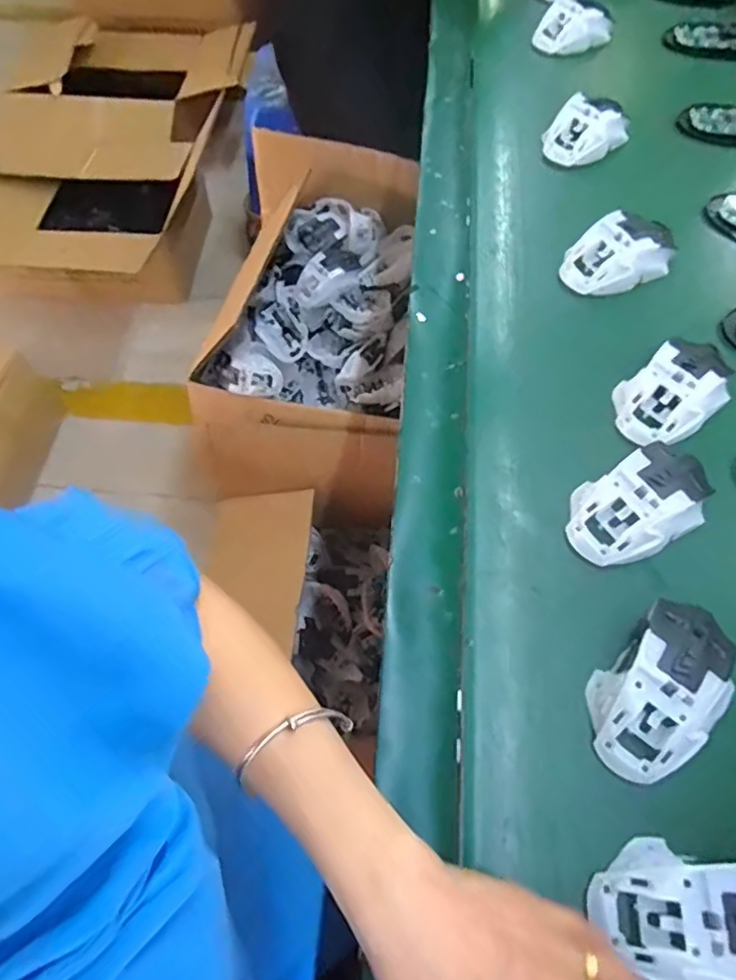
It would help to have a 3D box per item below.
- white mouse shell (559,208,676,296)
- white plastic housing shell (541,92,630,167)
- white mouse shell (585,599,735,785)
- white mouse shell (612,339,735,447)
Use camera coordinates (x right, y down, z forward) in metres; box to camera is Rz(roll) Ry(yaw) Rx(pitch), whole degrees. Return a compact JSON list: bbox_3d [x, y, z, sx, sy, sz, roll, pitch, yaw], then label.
[{"bbox_3d":[0.230,-0.217,0.546,0.102,0.037,0.066,-24,64,-11],"label":"white mouse shell"},{"bbox_3d":[0.232,-0.382,0.633,0.095,0.038,0.062,-41,69,-18],"label":"white plastic housing shell"},{"bbox_3d":[0.181,0.120,0.364,0.062,0.029,0.112,39,69,19],"label":"white mouse shell"},{"bbox_3d":[0.242,-0.078,0.469,0.097,0.030,0.062,-32,66,-15],"label":"white mouse shell"}]

